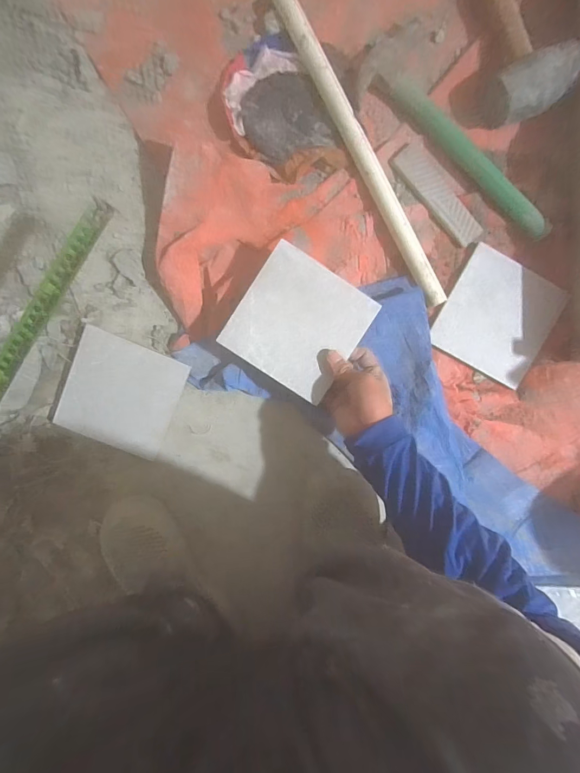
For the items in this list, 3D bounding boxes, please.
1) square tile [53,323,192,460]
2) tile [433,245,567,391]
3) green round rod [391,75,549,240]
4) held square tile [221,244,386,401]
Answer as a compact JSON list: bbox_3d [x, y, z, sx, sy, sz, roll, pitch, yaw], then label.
[{"bbox_3d":[-0.231,0.011,0.511,0.149,0.007,0.143,22,95,-3],"label":"square tile"},{"bbox_3d":[0.283,-0.091,0.502,0.145,0.017,0.142,28,95,-4],"label":"tile"},{"bbox_3d":[0.227,-0.285,0.470,0.261,0.026,0.024,44,94,-5],"label":"green round rod"},{"bbox_3d":[0.011,-0.077,0.452,0.142,0.009,0.144,34,94,-4],"label":"held square tile"}]

